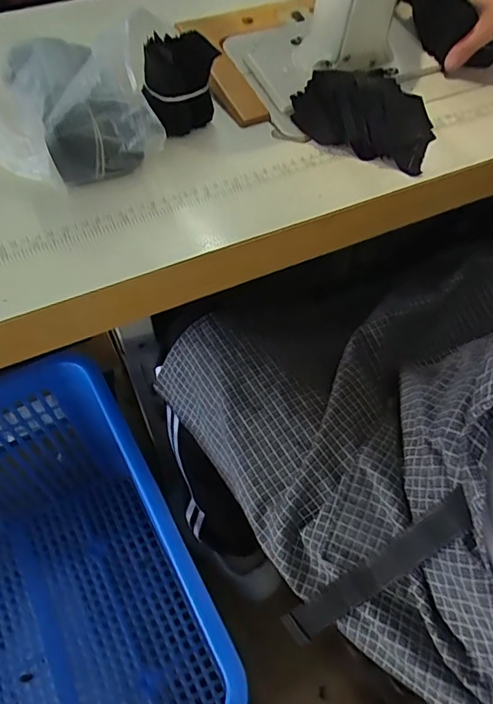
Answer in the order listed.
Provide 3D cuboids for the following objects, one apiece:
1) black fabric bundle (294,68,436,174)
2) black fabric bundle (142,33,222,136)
[{"bbox_3d":[0.109,-0.229,0.476,0.135,0.052,0.083,13,55,11],"label":"black fabric bundle"},{"bbox_3d":[-0.066,-0.250,0.484,0.073,0.091,0.047,-22,60,-30],"label":"black fabric bundle"}]

